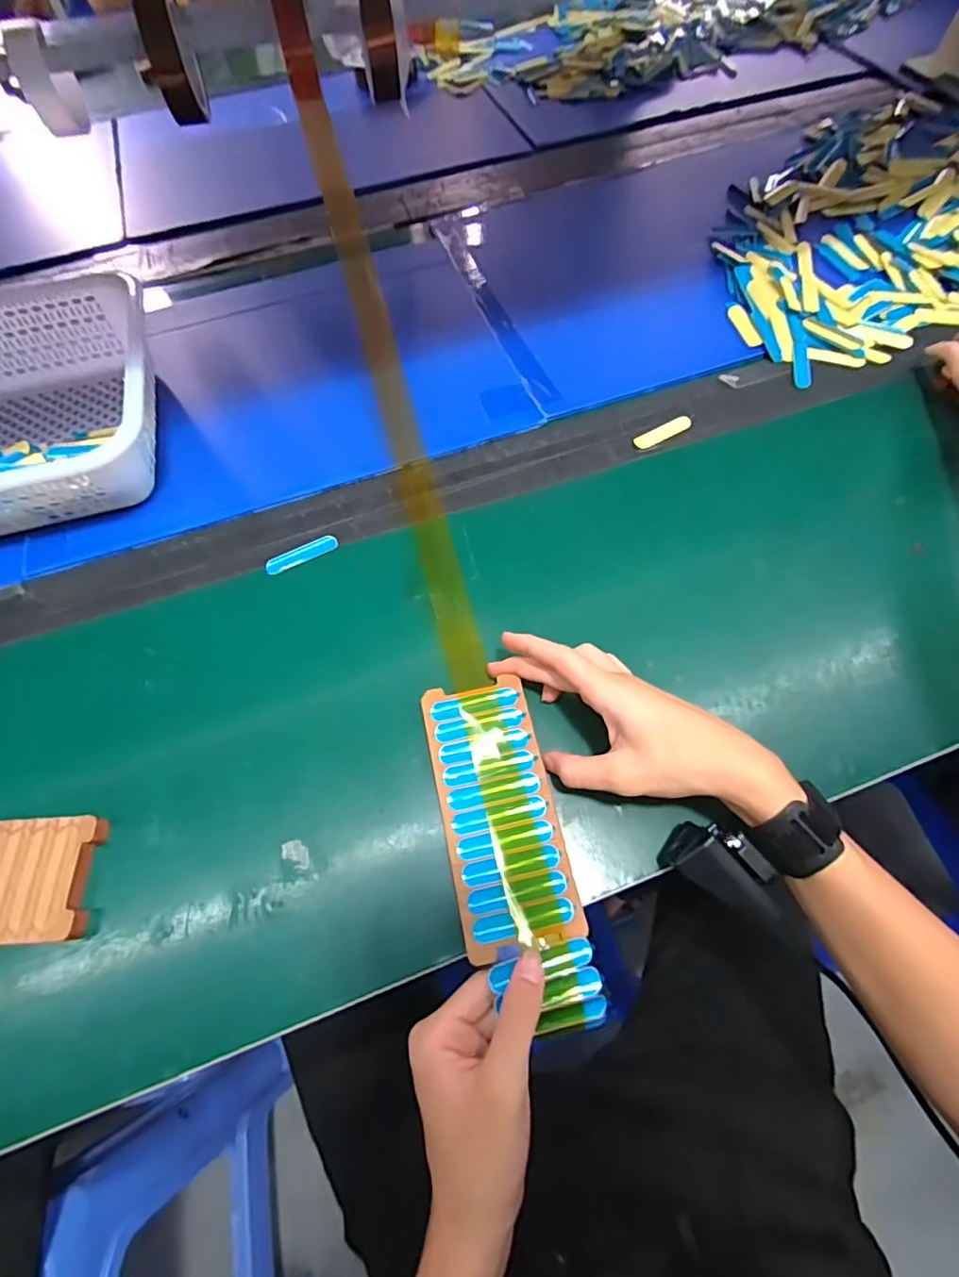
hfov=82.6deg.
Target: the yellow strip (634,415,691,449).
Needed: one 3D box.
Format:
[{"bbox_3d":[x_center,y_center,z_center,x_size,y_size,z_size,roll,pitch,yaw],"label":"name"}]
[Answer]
[{"bbox_3d":[0.174,-0.196,0.516,0.061,0.004,0.016,-28,67,-11],"label":"yellow strip"}]

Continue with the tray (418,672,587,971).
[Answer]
[{"bbox_3d":[0.012,0.111,0.359,0.073,0.010,0.168,-12,65,-4],"label":"tray"}]

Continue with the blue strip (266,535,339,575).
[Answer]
[{"bbox_3d":[-0.154,-0.074,0.472,0.063,0.004,0.016,-26,67,-10],"label":"blue strip"}]

